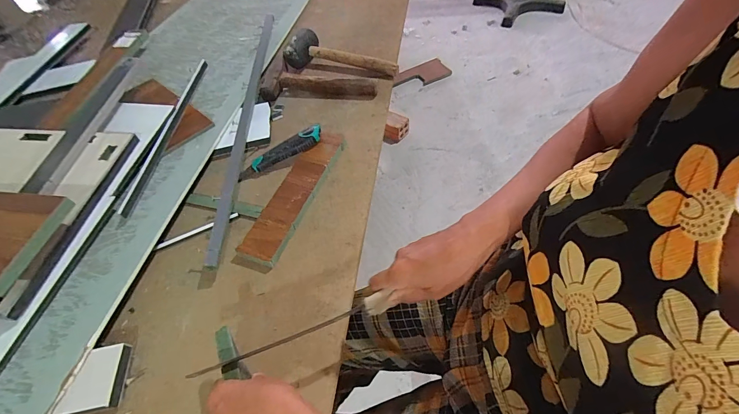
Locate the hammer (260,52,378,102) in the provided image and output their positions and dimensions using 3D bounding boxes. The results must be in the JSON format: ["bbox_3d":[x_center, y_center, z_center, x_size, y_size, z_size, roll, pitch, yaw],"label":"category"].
[{"bbox_3d":[-0.111,-0.279,0.748,0.251,0.037,0.113,-3,53,6],"label":"hammer"}]

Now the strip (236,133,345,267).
[{"bbox_3d":[-0.122,-0.028,0.566,0.070,0.024,0.261,16,56,14],"label":"strip"}]

